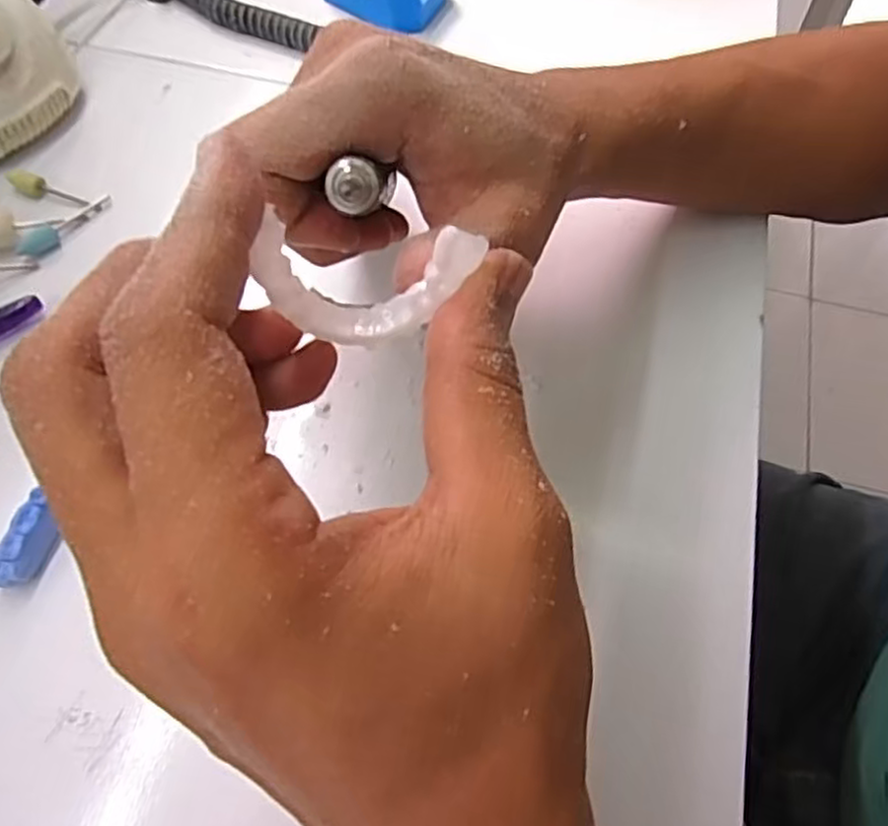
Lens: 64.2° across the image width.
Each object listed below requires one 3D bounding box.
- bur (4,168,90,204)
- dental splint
[{"bbox_3d":[-0.194,-0.109,0.343,0.042,0.009,0.009,22,59,12],"label":"bur"},{"bbox_3d":[-0.017,-0.029,0.162,0.047,0.027,0.015,10,57,5],"label":"dental splint"}]

